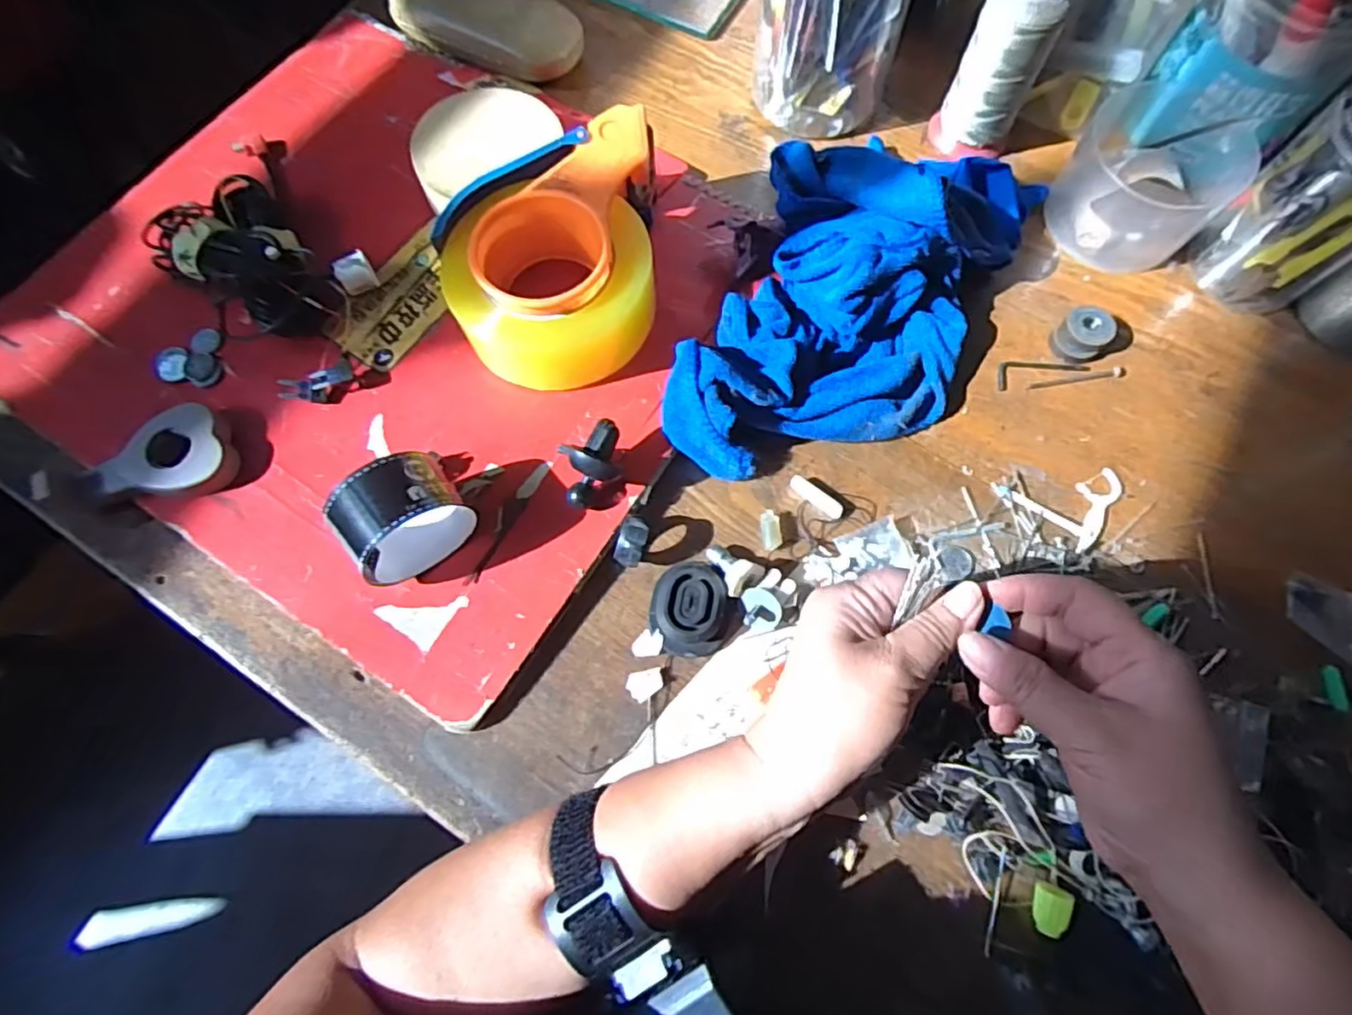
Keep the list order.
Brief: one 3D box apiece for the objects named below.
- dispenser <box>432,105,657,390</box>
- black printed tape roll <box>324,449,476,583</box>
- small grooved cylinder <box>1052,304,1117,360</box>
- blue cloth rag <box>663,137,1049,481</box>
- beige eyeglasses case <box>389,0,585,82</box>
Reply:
[{"bbox_3d":[-0.073,-0.156,0.400,0.118,0.065,0.159,0,70,0],"label":"dispenser"},{"bbox_3d":[-0.143,0.003,0.343,0.060,0.058,0.046,-41,75,-14],"label":"black printed tape roll"},{"bbox_3d":[0.259,-0.110,0.418,0.032,0.018,0.029,-33,73,-11],"label":"small grooved cylinder"},{"bbox_3d":[0.116,-0.139,0.396,0.151,0.068,0.288,26,72,9],"label":"blue cloth rag"},{"bbox_3d":[-0.143,-0.367,0.496,0.139,0.037,0.062,28,72,9],"label":"beige eyeglasses case"}]

